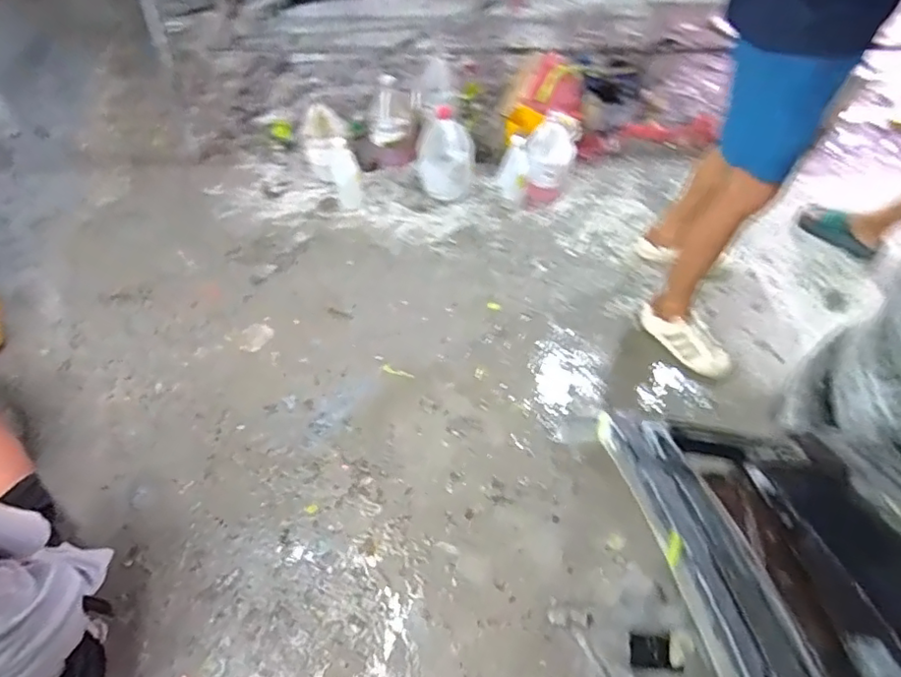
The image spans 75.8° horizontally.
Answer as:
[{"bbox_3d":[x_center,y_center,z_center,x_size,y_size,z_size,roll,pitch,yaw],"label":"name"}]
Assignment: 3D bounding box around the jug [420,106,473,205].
[{"bbox_3d":[-0.011,-0.604,1.897,0.177,0.297,0.155,-1,59,-1],"label":"jug"}]

